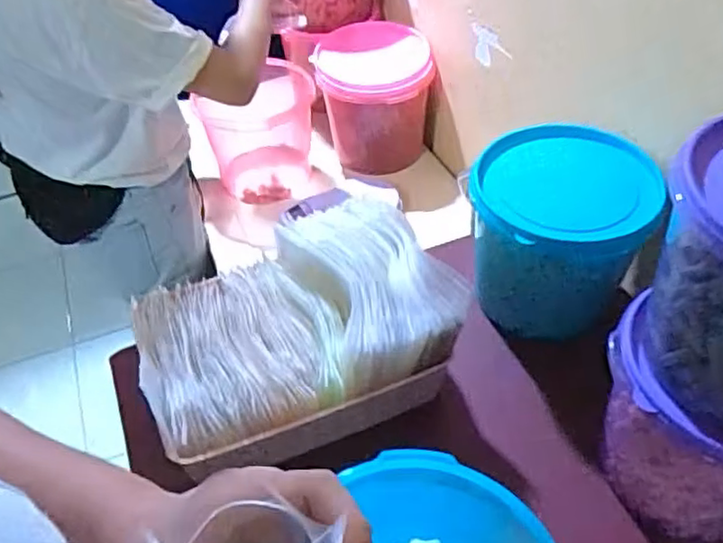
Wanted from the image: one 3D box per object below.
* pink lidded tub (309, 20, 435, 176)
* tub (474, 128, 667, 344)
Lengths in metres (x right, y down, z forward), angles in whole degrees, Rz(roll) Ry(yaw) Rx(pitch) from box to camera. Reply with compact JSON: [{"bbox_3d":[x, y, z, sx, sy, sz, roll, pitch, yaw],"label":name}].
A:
[{"bbox_3d":[0.022,-0.313,1.254,0.212,0.244,0.191,-2,46,1],"label":"pink lidded tub"},{"bbox_3d":[0.224,-0.044,0.789,0.180,0.181,0.185,2,46,6],"label":"tub"}]

